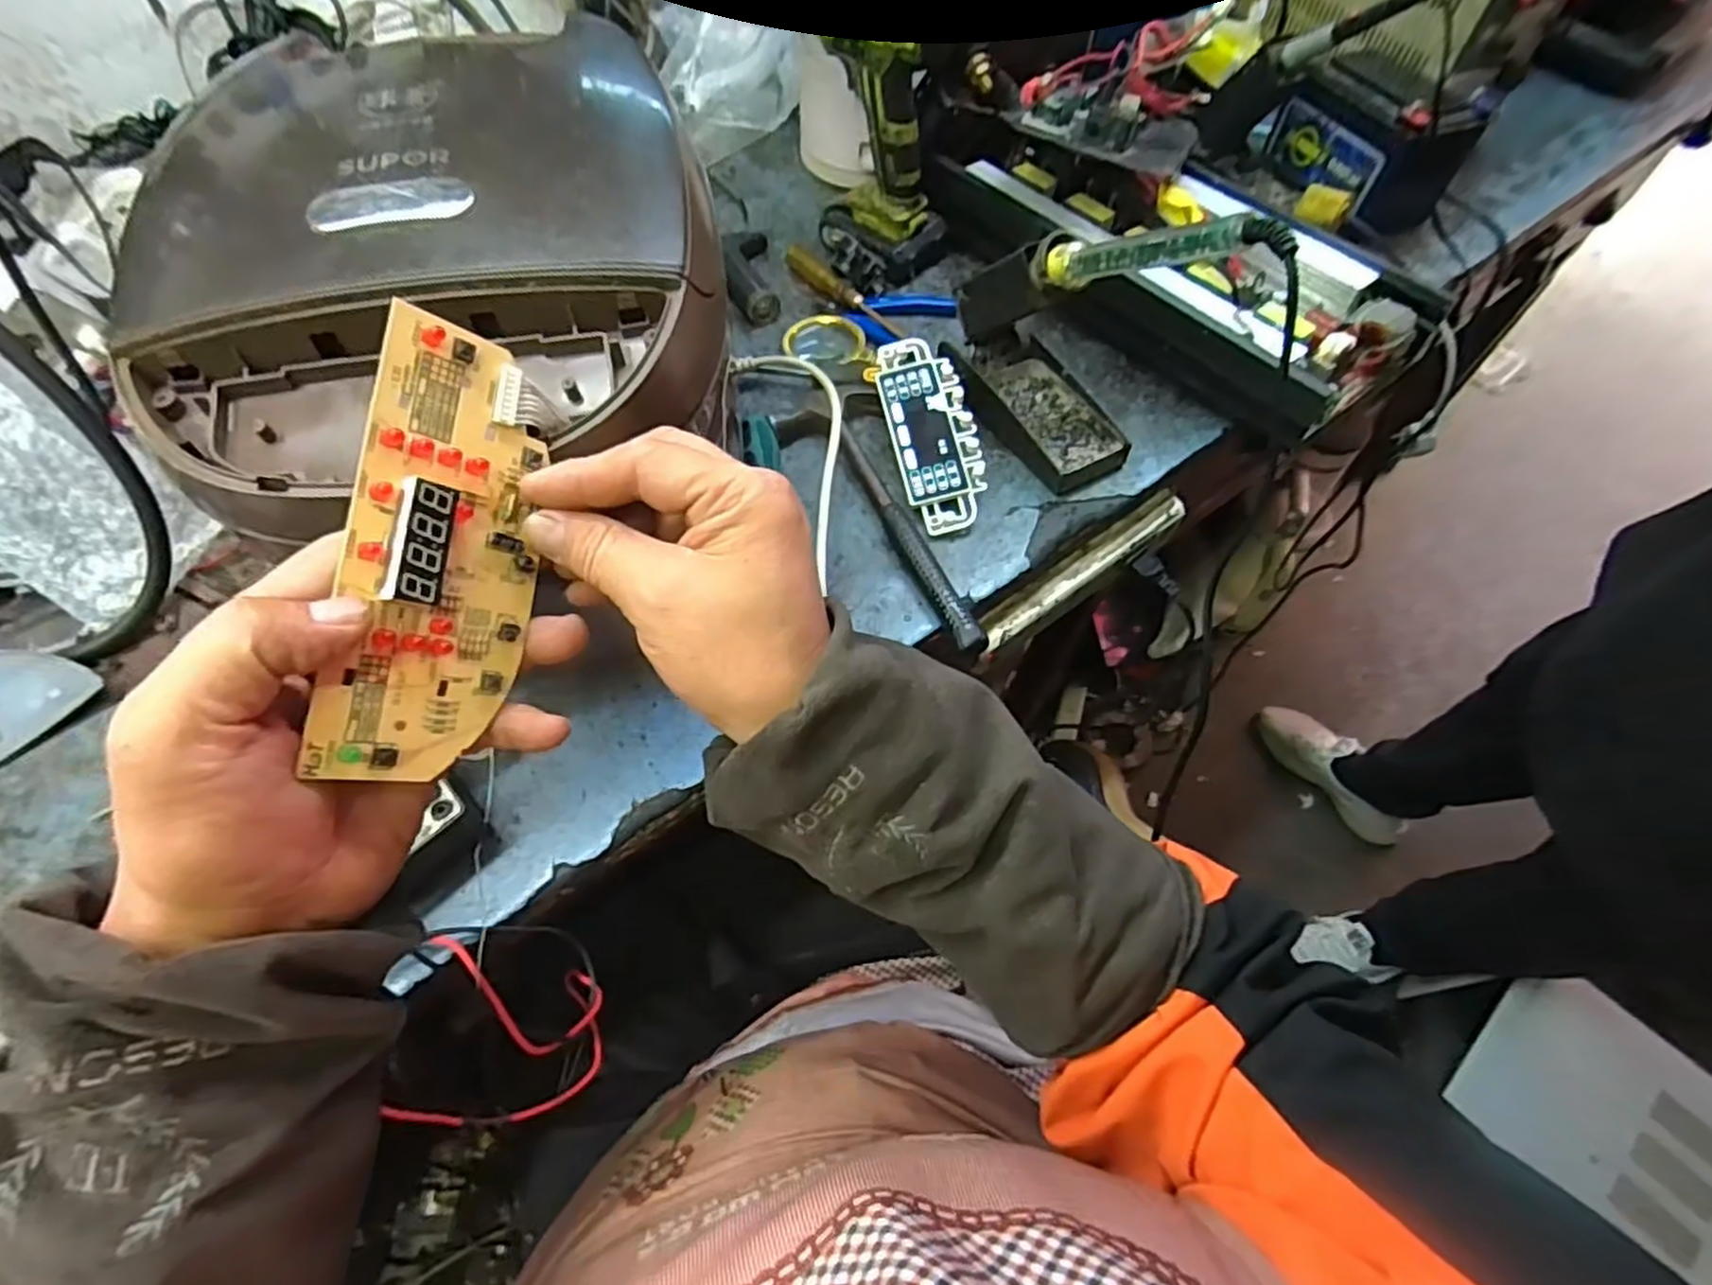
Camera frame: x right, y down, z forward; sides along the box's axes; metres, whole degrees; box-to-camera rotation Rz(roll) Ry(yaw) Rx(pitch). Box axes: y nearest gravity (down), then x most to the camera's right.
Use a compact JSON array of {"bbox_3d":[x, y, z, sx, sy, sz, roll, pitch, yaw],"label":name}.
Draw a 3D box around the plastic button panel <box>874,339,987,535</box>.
[{"bbox_3d":[0.056,-0.155,0.547,0.059,0.006,0.153,-14,77,1],"label":"plastic button panel"}]

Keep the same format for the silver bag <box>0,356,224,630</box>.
[{"bbox_3d":[-0.495,-0.102,0.450,0.099,0.168,0.025,-39,33,-8],"label":"silver bag"}]

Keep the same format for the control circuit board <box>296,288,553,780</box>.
[{"bbox_3d":[-0.138,-0.031,0.255,0.012,0.060,0.151,1,81,40],"label":"control circuit board"}]

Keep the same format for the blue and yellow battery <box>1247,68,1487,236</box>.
[{"bbox_3d":[0.482,-0.480,0.717,0.090,0.091,0.166,-28,63,-16],"label":"blue and yellow battery"}]

